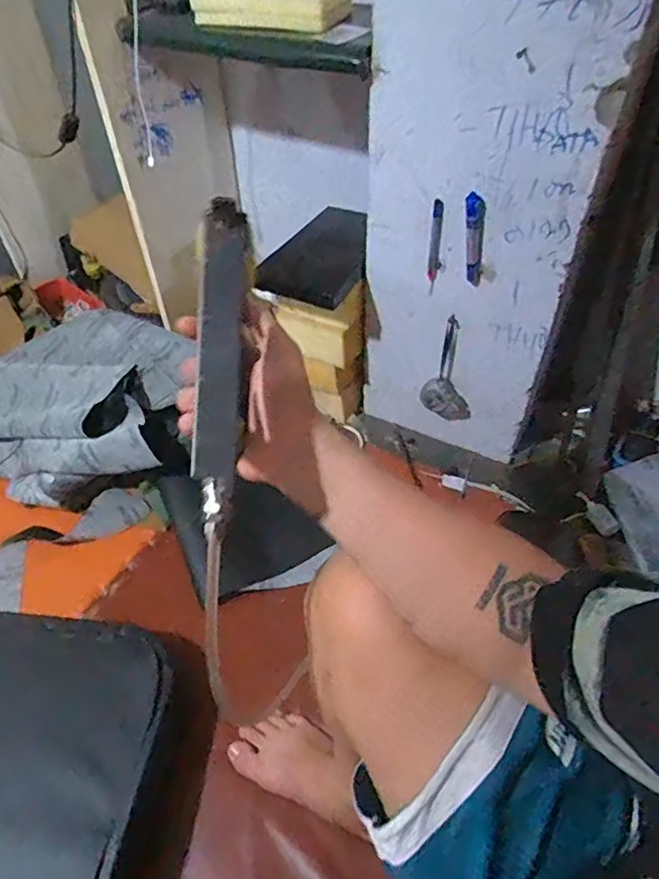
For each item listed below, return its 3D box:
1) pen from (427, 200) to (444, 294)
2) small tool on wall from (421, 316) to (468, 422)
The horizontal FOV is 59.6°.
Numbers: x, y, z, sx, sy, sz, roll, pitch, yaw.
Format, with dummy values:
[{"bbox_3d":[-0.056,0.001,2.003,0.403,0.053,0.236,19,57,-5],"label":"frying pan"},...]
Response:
[{"bbox_3d":[0.165,-0.302,0.910,0.019,0.152,0.010,8,47,9],"label":"pen"},{"bbox_3d":[0.217,-0.112,1.037,0.091,0.201,0.041,20,50,19],"label":"small tool on wall"}]

